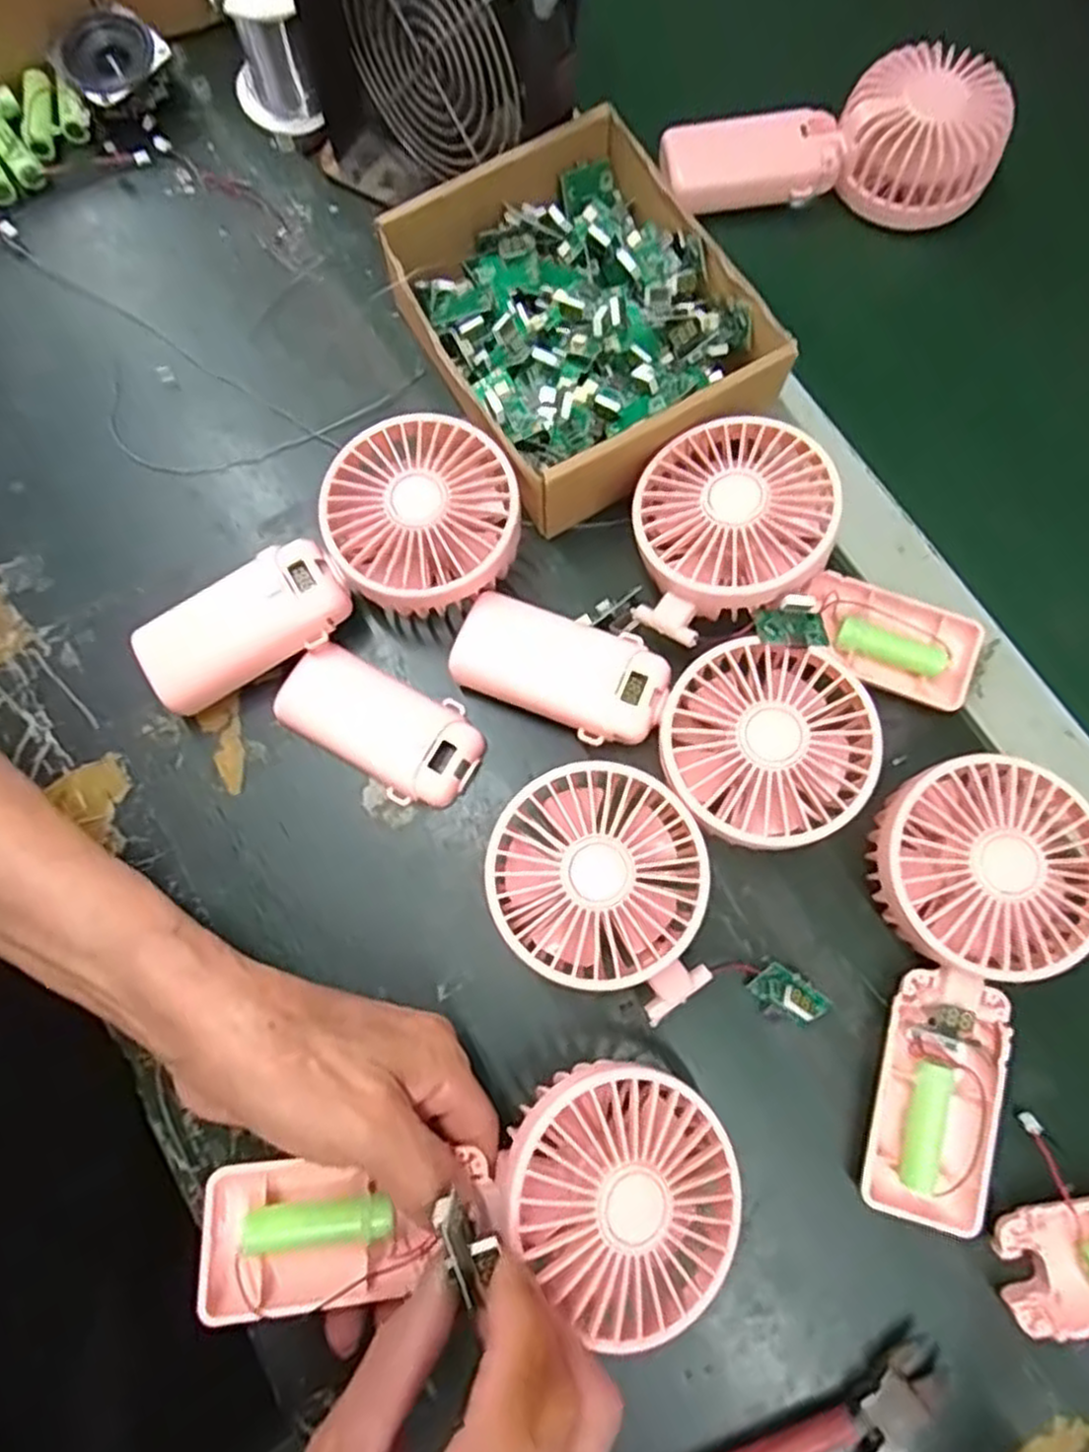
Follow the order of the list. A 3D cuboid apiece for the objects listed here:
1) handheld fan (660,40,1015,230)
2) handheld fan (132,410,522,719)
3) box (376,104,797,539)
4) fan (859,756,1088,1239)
[{"bbox_3d":[0.157,-0.312,0.419,0.170,0.045,0.078,-15,77,-4],"label":"handheld fan"},{"bbox_3d":[-0.101,-0.074,0.354,0.180,0.042,0.084,-23,78,-6],"label":"handheld fan"},{"bbox_3d":[0.015,-0.198,0.381,0.146,0.050,0.168,-27,78,-7],"label":"box"},{"bbox_3d":[0.173,0.106,0.315,0.086,0.029,0.183,12,90,3],"label":"fan"}]

